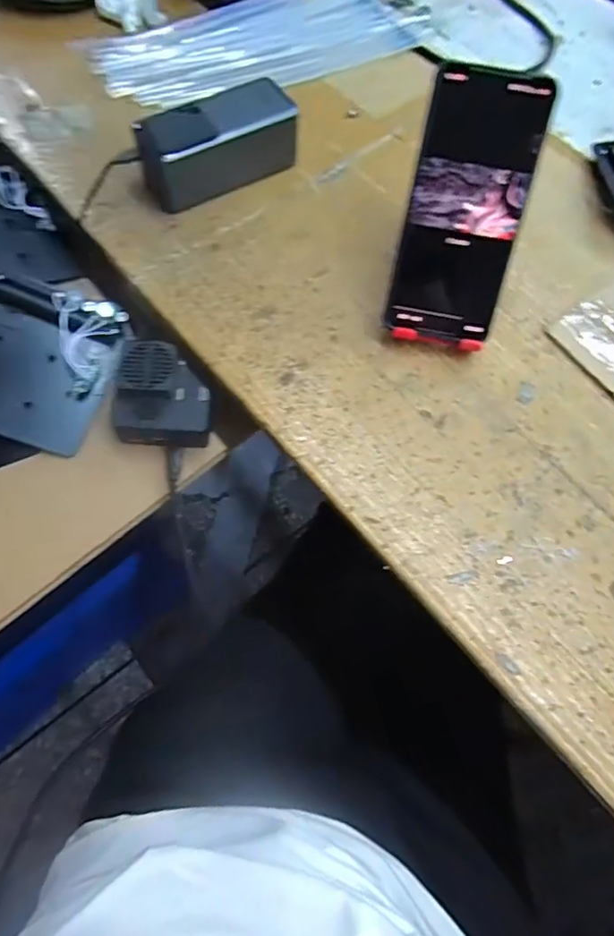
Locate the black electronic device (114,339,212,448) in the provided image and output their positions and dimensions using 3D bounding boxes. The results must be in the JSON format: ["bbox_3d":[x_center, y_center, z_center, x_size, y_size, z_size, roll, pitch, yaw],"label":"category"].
[{"bbox_3d":[-0.108,-0.057,0.406,0.071,0.035,0.076,7,89,-10],"label":"black electronic device"}]

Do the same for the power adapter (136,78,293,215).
[{"bbox_3d":[-0.070,-0.265,0.437,0.128,0.053,0.054,-30,71,-15],"label":"power adapter"}]

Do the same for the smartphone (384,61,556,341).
[{"bbox_3d":[0.105,-0.171,0.354,0.075,0.162,0.006,12,22,2],"label":"smartphone"}]

